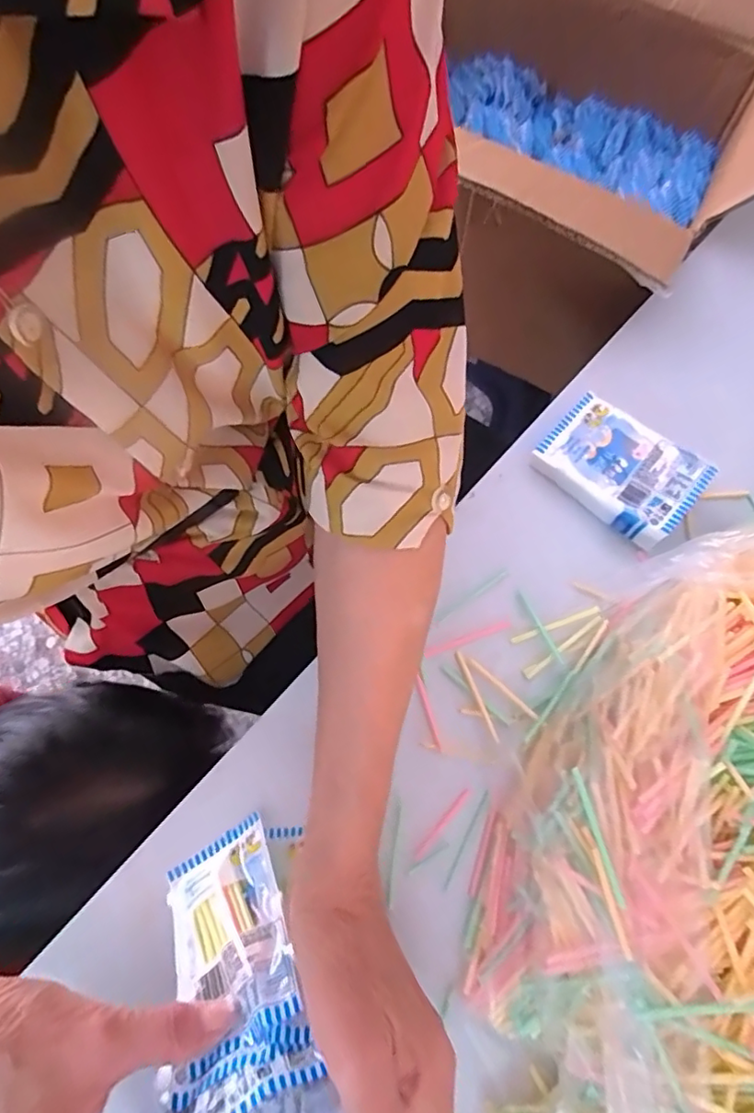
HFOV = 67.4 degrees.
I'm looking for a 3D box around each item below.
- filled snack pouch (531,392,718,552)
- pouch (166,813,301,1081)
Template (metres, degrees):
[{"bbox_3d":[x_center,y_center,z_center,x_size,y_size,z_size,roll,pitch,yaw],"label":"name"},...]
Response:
[{"bbox_3d":[0.165,-0.058,0.394,0.100,0.034,0.063,41,72,17],"label":"filled snack pouch"},{"bbox_3d":[-0.079,0.193,0.294,0.064,0.007,0.103,-36,36,-1],"label":"pouch"}]

